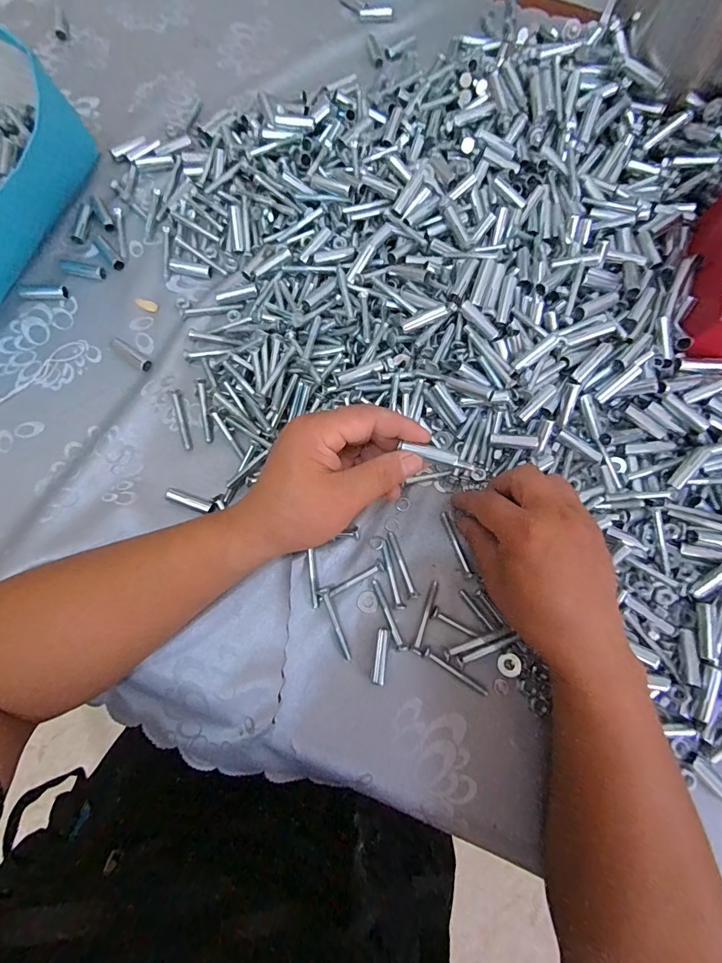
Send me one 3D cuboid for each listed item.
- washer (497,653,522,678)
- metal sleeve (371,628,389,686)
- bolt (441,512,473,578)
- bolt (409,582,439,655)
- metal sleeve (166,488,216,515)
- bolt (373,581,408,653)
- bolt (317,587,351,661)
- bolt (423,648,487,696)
[{"bbox_3d":[0.113,0.139,0.321,0.017,0.005,0.017,0,75,-1],"label":"washer"},{"bbox_3d":[0.015,0.132,0.320,0.010,0.008,0.039,7,75,1],"label":"metal sleeve"},{"bbox_3d":[0.078,0.050,0.343,0.006,0.007,0.054,-19,76,-6],"label":"bolt"},{"bbox_3d":[0.050,0.105,0.328,0.009,0.005,0.056,19,75,4],"label":"bolt"},{"bbox_3d":[-0.139,0.017,0.345,0.041,0.009,0.011,18,75,4],"label":"metal sleeve"},{"bbox_3d":[0.021,0.104,0.328,0.008,0.004,0.056,-25,77,-7],"label":"bolt"},{"bbox_3d":[-0.020,0.109,0.324,0.009,0.010,0.056,-19,76,-6],"label":"bolt"},{"bbox_3d":[0.071,0.144,0.317,0.055,0.006,0.007,34,77,8],"label":"bolt"}]

